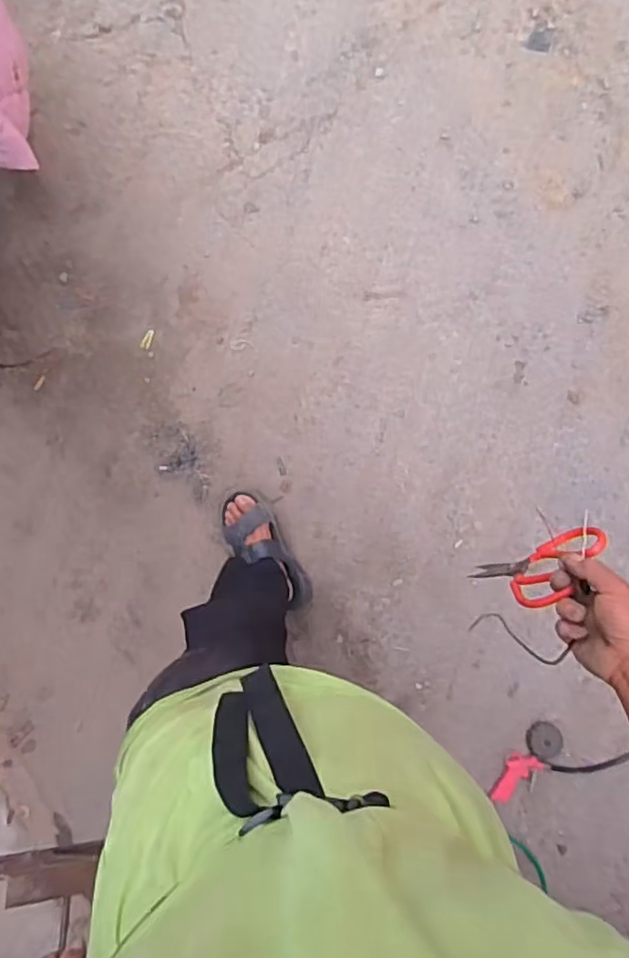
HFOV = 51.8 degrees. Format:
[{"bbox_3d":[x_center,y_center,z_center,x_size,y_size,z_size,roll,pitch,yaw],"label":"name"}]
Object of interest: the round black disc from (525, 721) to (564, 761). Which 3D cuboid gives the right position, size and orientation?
[{"bbox_3d":[0.506,0.576,1.426,0.081,0.016,0.078,0,84,-3],"label":"round black disc"}]

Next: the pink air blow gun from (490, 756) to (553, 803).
[{"bbox_3d":[0.450,0.662,1.420,0.096,0.022,0.121,31,84,1],"label":"pink air blow gun"}]

